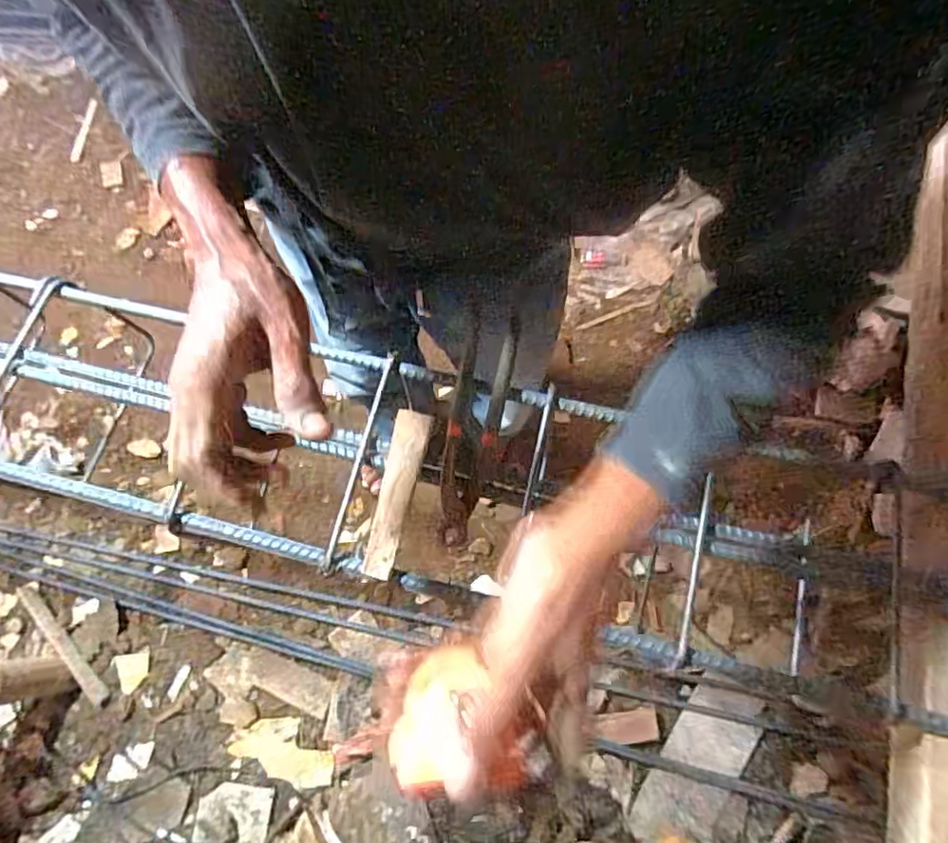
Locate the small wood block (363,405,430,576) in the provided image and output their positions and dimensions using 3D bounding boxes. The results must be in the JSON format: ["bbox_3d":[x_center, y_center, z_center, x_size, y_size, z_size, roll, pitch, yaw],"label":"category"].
[{"bbox_3d":[-0.069,0.061,0.511,0.030,0.008,0.143,11,73,8],"label":"small wood block"}]

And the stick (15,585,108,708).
[{"bbox_3d":[-0.894,0.481,1.285,0.035,0.017,0.317,-41,73,-9],"label":"stick"}]

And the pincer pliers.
[{"bbox_3d":[-0.001,0.002,0.531,0.049,0.016,0.213,10,72,8],"label":"pincer pliers"}]

